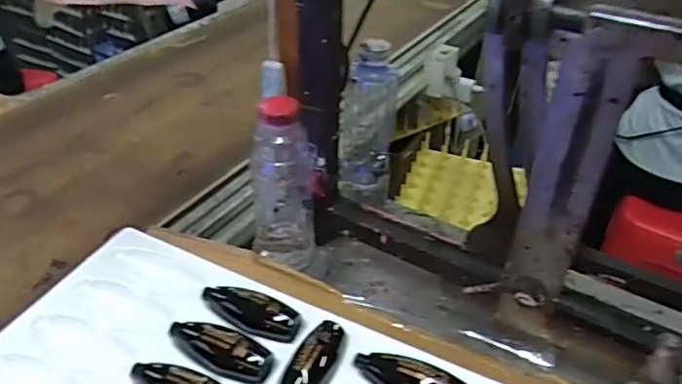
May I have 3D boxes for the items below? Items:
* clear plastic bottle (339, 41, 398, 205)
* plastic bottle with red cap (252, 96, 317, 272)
[{"bbox_3d":[0.029,-0.076,0.645,0.060,0.183,0.054,3,38,1],"label":"clear plastic bottle"},{"bbox_3d":[-0.062,-0.004,0.615,0.067,0.192,0.060,-4,39,-6],"label":"plastic bottle with red cap"}]

